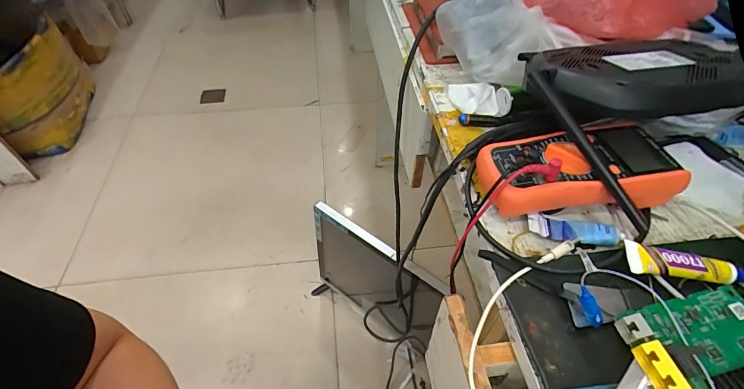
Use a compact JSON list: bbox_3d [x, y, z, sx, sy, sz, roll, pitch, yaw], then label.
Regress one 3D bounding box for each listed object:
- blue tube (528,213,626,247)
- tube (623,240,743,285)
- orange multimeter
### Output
[{"bbox_3d":[0.188,0.032,0.356,0.081,0.015,0.024,7,50,5],"label":"blue tube"},{"bbox_3d":[0.267,0.060,0.313,0.117,0.021,0.024,6,50,4],"label":"tube"},{"bbox_3d":[0.198,-0.027,0.374,0.181,0.052,0.084,-4,50,-4],"label":"orange multimeter"}]

